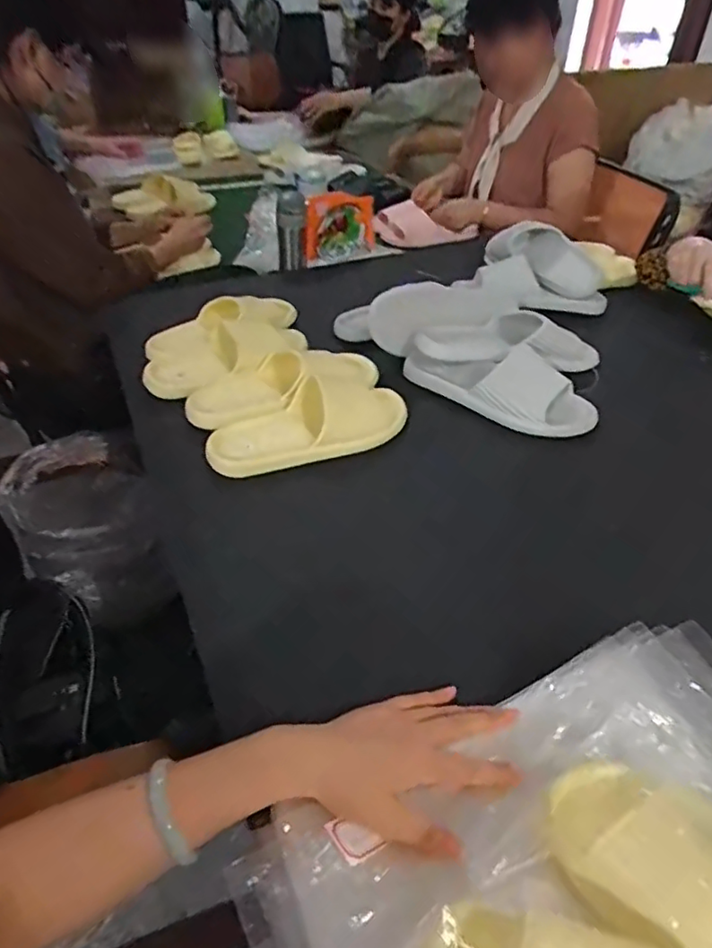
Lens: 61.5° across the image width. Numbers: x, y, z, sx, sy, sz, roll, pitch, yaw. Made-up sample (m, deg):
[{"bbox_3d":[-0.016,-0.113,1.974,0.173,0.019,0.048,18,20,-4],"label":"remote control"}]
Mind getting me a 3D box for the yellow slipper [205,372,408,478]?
[{"bbox_3d":[-0.055,-0.074,0.725,0.260,0.058,0.108,-17,44,-19],"label":"yellow slipper"}]

